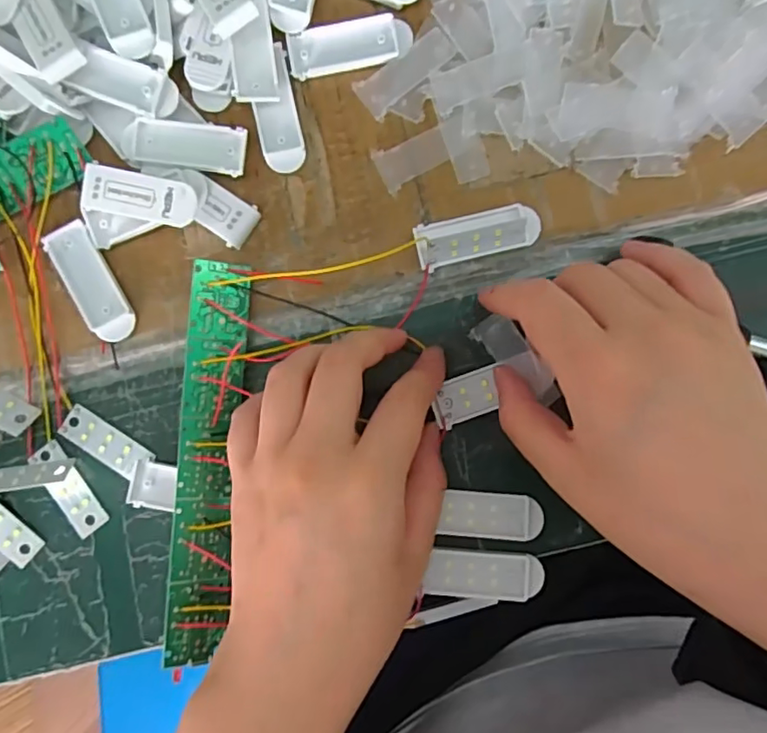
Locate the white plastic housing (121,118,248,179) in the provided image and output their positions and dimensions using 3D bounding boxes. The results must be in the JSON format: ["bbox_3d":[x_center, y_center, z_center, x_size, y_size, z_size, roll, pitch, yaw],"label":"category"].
[{"bbox_3d":[-0.092,-0.103,0.264,0.056,0.004,0.022,10,86,2],"label":"white plastic housing"}]

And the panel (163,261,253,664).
[{"bbox_3d":[-0.077,0.041,0.254,0.026,0.004,0.172,5,86,-31],"label":"panel"}]

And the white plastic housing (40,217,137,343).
[{"bbox_3d":[-0.136,-0.039,0.266,0.020,0.006,0.059,-32,86,-1],"label":"white plastic housing"}]

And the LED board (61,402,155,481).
[{"bbox_3d":[-0.130,0.036,0.268,0.044,0.004,0.016,31,87,4],"label":"LED board"}]

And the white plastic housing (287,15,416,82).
[{"bbox_3d":[-0.016,-0.151,0.270,0.057,0.004,0.022,-10,86,1],"label":"white plastic housing"}]

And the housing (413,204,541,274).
[{"bbox_3d":[0.043,-0.060,0.264,0.057,0.015,0.020,-13,86,1],"label":"housing"}]

